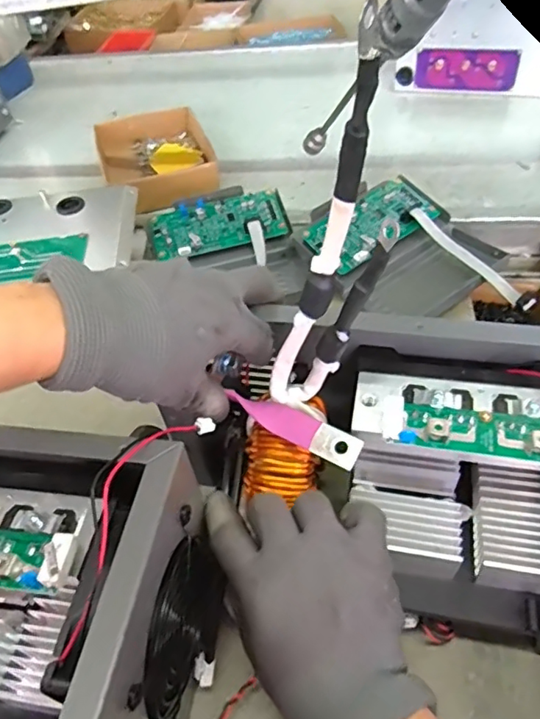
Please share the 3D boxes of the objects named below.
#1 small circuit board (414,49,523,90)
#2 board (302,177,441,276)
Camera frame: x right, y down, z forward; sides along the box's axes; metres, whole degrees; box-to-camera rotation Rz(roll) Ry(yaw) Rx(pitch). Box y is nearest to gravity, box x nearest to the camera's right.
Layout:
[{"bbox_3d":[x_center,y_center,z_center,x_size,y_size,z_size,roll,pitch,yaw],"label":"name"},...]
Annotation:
[{"bbox_3d":[0.280,-0.414,0.784,0.136,0.050,0.007,8,52,13],"label":"small circuit board"},{"bbox_3d":[0.105,-0.141,0.561,0.141,0.017,0.068,-35,67,-20],"label":"board"}]

